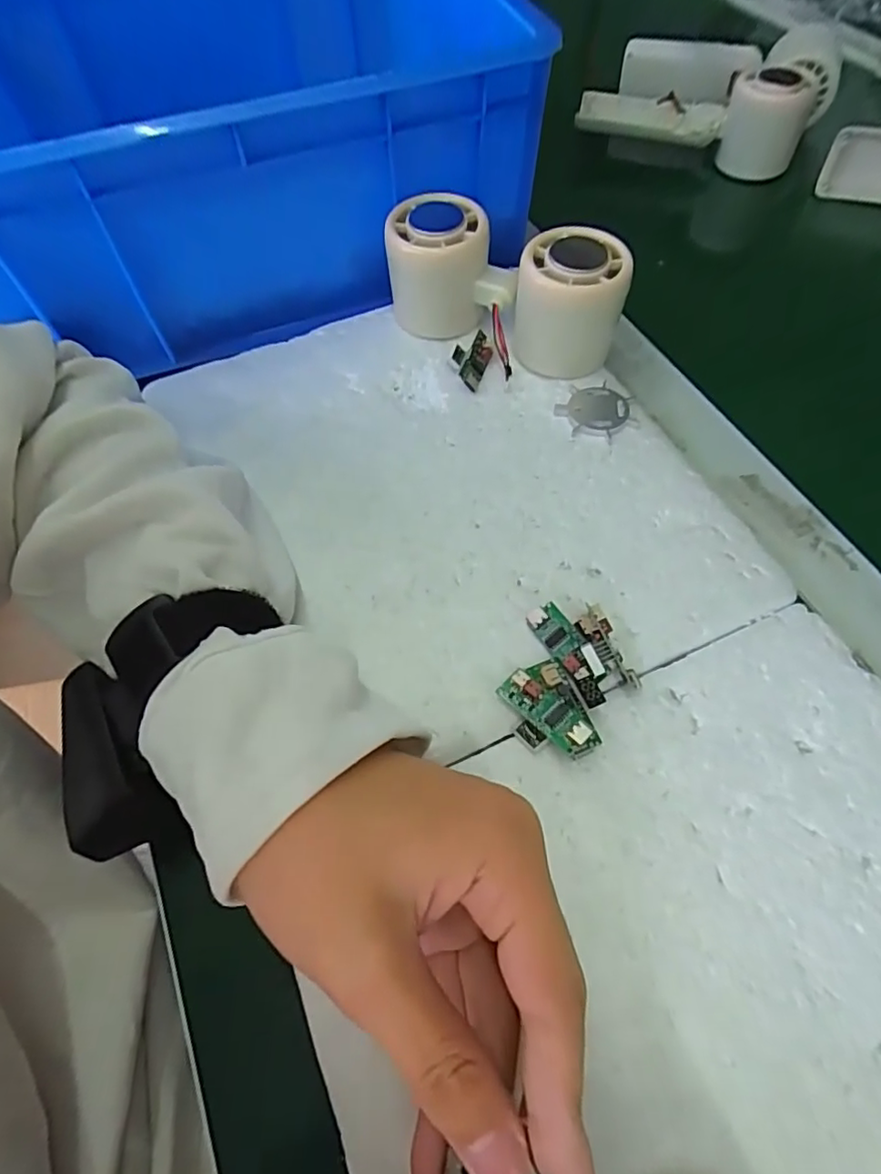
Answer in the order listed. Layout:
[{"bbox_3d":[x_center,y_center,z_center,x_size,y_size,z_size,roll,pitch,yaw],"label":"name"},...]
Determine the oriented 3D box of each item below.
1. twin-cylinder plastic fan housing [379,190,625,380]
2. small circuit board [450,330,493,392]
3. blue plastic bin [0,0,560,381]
[{"bbox_3d":[0.032,-0.159,0.323,0.130,0.064,0.050,21,64,13],"label":"twin-cylinder plastic fan housing"},{"bbox_3d":[0.017,-0.126,0.327,0.020,0.006,0.033,27,75,-11],"label":"small circuit board"},{"bbox_3d":[-0.142,-0.280,0.365,0.306,0.129,0.283,-20,62,-9],"label":"blue plastic bin"}]

